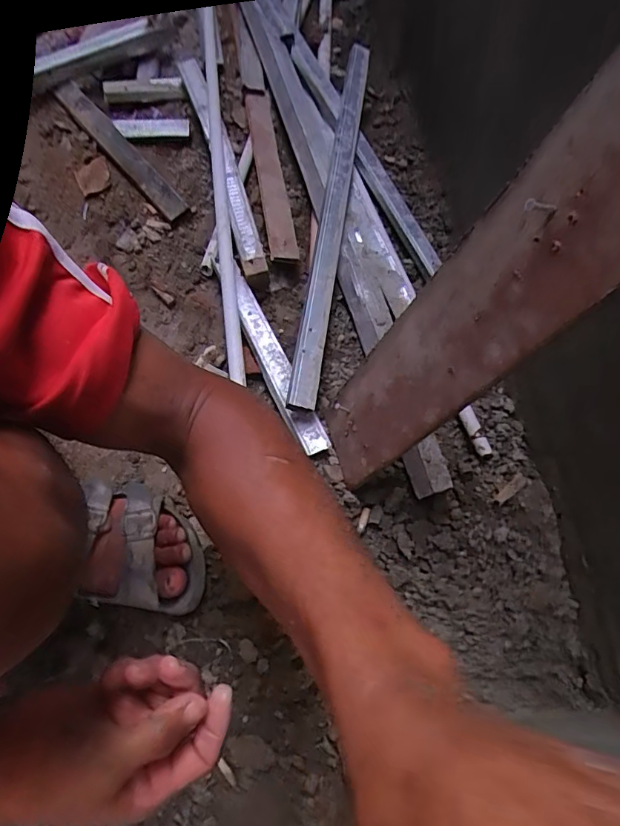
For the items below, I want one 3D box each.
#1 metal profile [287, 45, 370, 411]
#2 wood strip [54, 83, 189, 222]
[{"bbox_3d":[0.032,-0.273,0.630,0.030,0.040,0.589,8,69,2],"label":"metal profile"},{"bbox_3d":[-0.273,-0.378,0.707,0.034,0.010,0.292,-44,77,9],"label":"wood strip"}]

